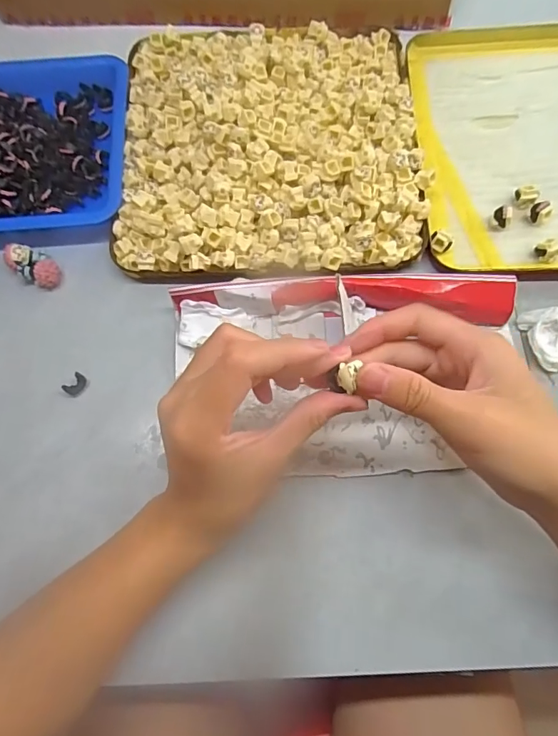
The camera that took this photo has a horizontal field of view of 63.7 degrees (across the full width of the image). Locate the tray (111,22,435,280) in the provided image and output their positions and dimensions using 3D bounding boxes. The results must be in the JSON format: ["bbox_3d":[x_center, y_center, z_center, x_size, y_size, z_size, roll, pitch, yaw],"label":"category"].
[{"bbox_3d":[-0.008,-0.185,0.359,0.231,0.034,0.236,-2,73,1],"label":"tray"}]

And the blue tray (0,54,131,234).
[{"bbox_3d":[-0.231,-0.182,0.369,0.210,0.025,0.165,-6,73,0],"label":"blue tray"}]

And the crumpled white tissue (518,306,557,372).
[{"bbox_3d":[0.185,-0.021,0.309,0.025,0.023,0.043,-5,73,0],"label":"crumpled white tissue"}]

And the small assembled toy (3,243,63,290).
[{"bbox_3d":[-0.185,-0.077,0.339,0.039,0.020,0.024,38,78,12],"label":"small assembled toy"}]

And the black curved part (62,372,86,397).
[{"bbox_3d":[-0.142,0.012,0.314,0.010,0.006,0.015,40,78,12],"label":"black curved part"}]

